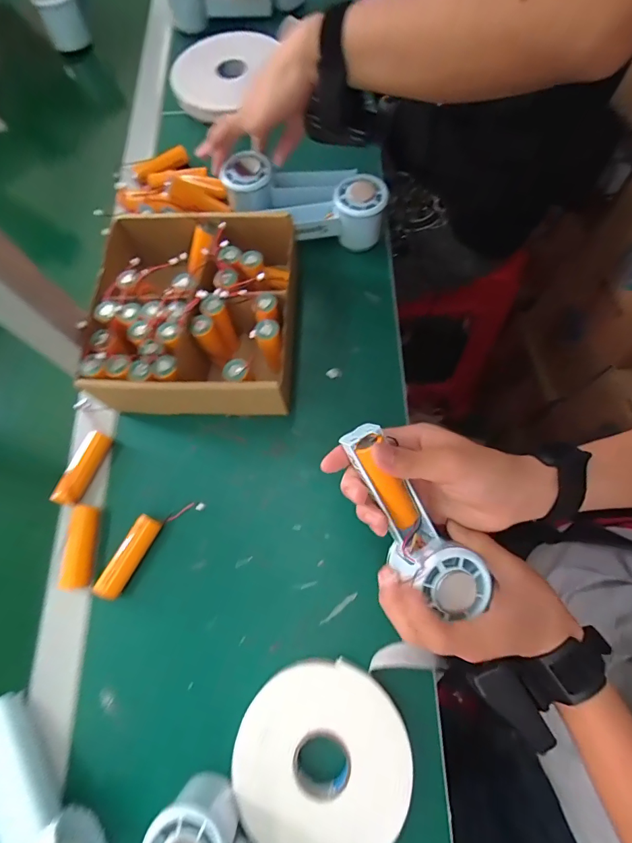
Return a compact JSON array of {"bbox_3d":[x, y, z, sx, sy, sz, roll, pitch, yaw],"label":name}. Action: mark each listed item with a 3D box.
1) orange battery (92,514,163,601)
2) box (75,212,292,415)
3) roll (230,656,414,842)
[{"bbox_3d":[-0.166,0.120,0.372,0.022,0.015,0.073,27,73,8],"label":"orange battery"},{"bbox_3d":[-0.119,-0.109,0.413,0.187,0.073,0.201,1,72,0],"label":"box"},{"bbox_3d":[0.005,0.257,0.318,0.131,0.032,0.126,0,72,-1],"label":"roll"}]

